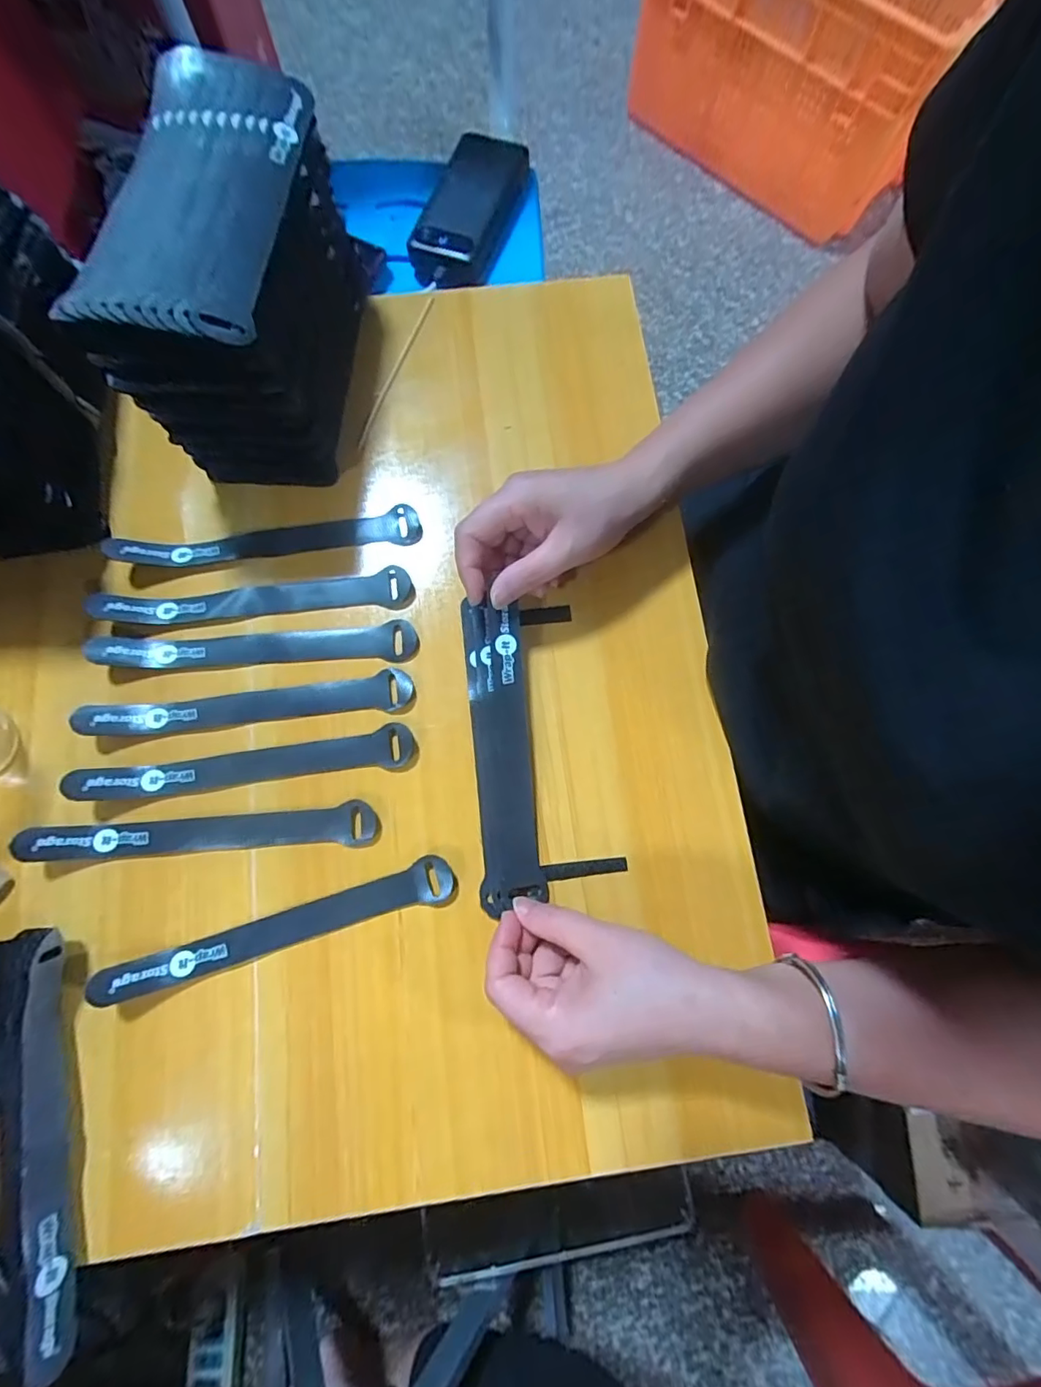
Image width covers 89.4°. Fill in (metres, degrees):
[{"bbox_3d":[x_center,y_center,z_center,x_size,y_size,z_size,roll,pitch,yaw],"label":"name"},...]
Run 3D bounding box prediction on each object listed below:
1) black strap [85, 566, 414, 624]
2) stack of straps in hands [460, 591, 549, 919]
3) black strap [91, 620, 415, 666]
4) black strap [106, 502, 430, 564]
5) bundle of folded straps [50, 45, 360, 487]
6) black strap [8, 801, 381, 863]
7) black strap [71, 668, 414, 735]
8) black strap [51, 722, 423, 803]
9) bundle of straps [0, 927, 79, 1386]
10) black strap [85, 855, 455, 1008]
[{"bbox_3d":[-0.177,-0.064,0.351,0.204,0.013,0.026,-5,78,-1],"label":"black strap"},{"bbox_3d":[-0.012,0.032,0.324,0.036,0.024,0.186,-5,82,-1],"label":"stack of straps in hands"},{"bbox_3d":[-0.173,-0.032,0.345,0.207,0.011,0.024,-1,80,1],"label":"black strap"},{"bbox_3d":[-0.167,-0.105,0.349,0.196,0.014,0.026,-5,78,-1],"label":"black strap"},{"bbox_3d":[-0.171,-0.257,0.321,0.099,0.116,0.218,-2,78,0],"label":"bundle of folded straps"},{"bbox_3d":[-0.192,0.084,0.317,0.207,0.017,0.024,-3,81,1],"label":"black strap"},{"bbox_3d":[-0.173,0.005,0.335,0.204,0.013,0.024,-5,81,0],"label":"black strap"},{"bbox_3d":[-0.170,0.044,0.325,0.205,0.016,0.023,-8,83,0],"label":"black strap"},{"bbox_3d":[-0.266,0.235,0.276,0.054,0.027,0.200,-10,78,-2],"label":"bundle of straps"},{"bbox_3d":[-0.139,0.138,0.304,0.204,0.014,0.024,-18,79,-3],"label":"black strap"}]

